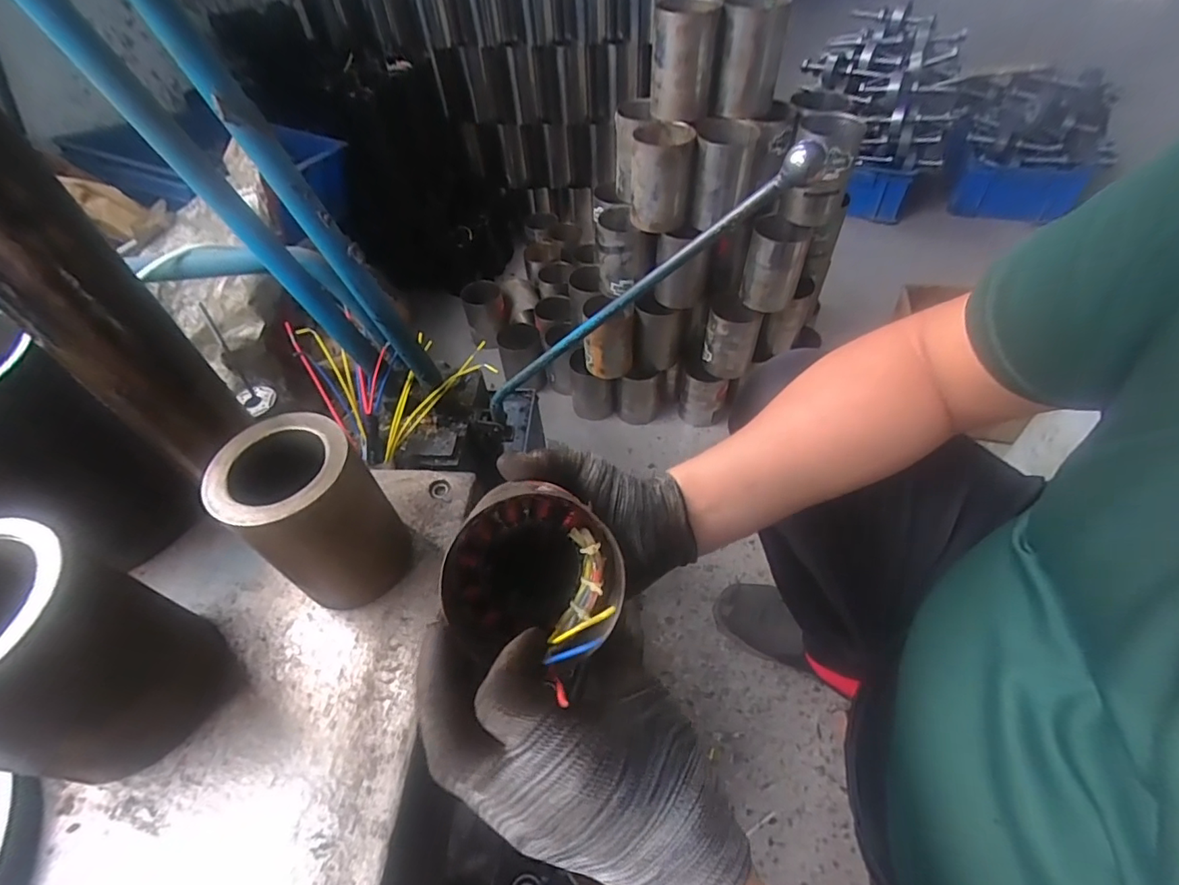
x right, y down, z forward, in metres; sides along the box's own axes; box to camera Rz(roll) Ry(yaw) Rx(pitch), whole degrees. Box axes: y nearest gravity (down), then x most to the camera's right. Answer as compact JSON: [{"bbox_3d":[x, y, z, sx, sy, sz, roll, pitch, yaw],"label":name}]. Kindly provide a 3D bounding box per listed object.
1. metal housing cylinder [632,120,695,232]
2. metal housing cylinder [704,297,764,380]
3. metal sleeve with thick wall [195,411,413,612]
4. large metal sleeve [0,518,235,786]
[{"bbox_3d":[0.112,-0.415,0.819,0.093,0.127,0.104,4,52,7],"label":"metal housing cylinder"},{"bbox_3d":[0.262,-0.200,0.974,0.091,0.124,0.098,10,53,12],"label":"metal housing cylinder"},{"bbox_3d":[-0.193,0.057,0.387,0.085,0.137,0.086,-32,56,-20],"label":"metal sleeve with thick wall"},{"bbox_3d":[-0.313,0.135,0.318,0.107,0.158,0.105,-2,51,2],"label":"large metal sleeve"}]

